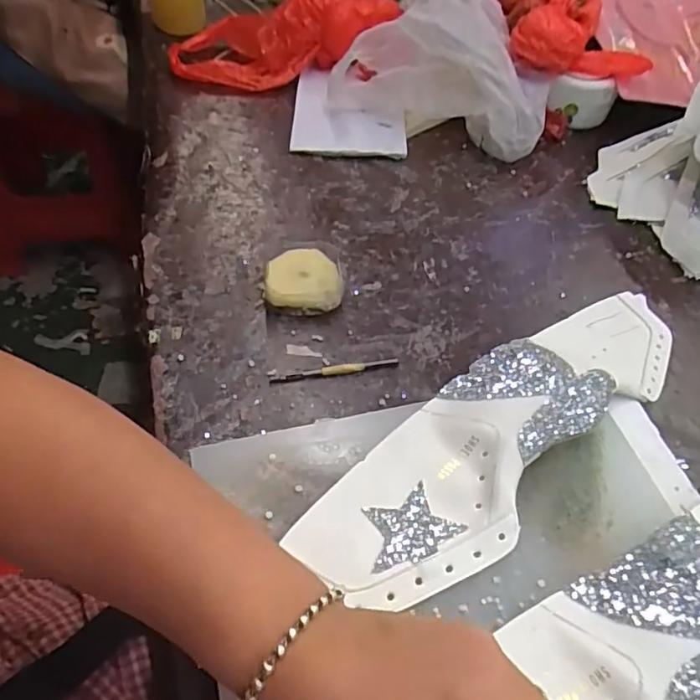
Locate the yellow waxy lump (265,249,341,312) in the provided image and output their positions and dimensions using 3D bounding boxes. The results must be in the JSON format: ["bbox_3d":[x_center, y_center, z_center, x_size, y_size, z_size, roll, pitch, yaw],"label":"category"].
[{"bbox_3d":[-0.038,-0.057,0.484,0.060,0.028,0.054,3,50,-3],"label":"yellow waxy lump"}]

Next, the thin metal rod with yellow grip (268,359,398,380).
[{"bbox_3d":[-0.011,0.015,0.444,0.100,0.004,0.008,-7,52,-11],"label":"thin metal rod with yellow grip"}]

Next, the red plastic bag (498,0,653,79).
[{"bbox_3d":[0.245,-0.438,0.692,0.154,0.104,0.238,0,50,-5],"label":"red plastic bag"}]

